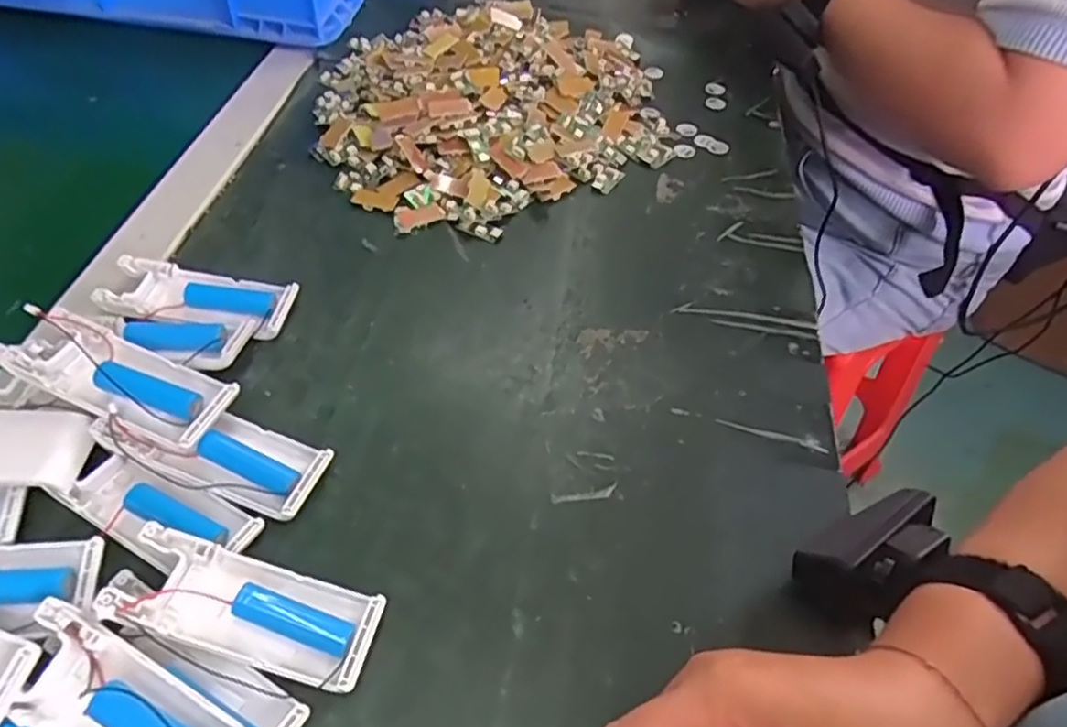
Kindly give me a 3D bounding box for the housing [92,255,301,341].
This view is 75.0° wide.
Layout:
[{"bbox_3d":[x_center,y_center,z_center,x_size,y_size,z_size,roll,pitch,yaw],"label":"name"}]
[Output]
[{"bbox_3d":[-0.196,-0.039,0.410,0.102,0.017,0.040,8,49,1],"label":"housing"}]

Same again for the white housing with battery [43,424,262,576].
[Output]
[{"bbox_3d":[-0.172,0.066,0.315,0.092,0.022,0.041,22,51,13],"label":"white housing with battery"}]

